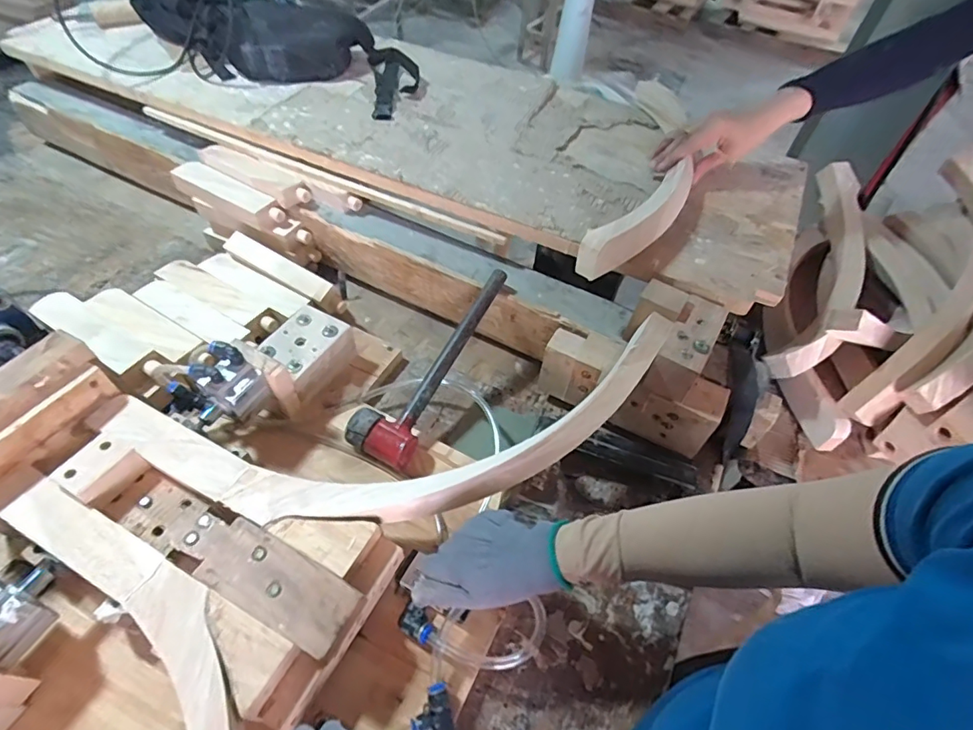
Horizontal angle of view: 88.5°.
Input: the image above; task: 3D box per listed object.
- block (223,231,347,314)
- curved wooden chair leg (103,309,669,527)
[{"bbox_3d":[-0.289,-0.134,0.718,0.200,0.033,0.037,28,89,15],"label":"block"},{"bbox_3d":[-0.085,0.065,0.510,0.596,0.036,0.165,-5,52,-10],"label":"curved wooden chair leg"}]

